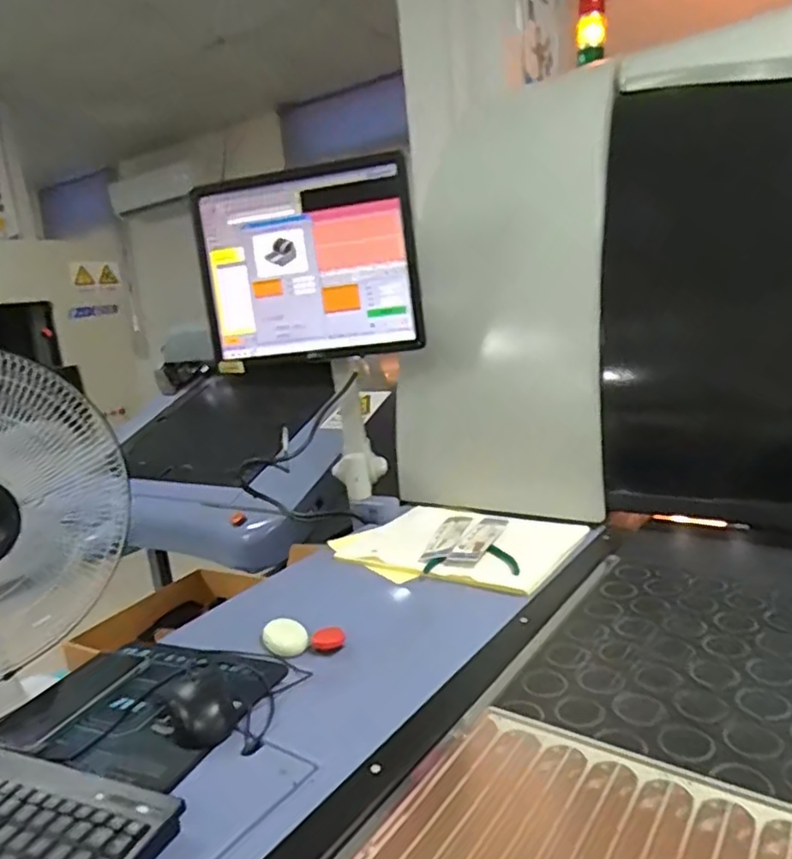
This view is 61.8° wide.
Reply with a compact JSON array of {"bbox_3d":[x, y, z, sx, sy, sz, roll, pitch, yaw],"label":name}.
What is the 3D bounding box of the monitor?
[{"bbox_3d":[-0.152,-0.267,1.088,0.377,0.292,0.050,-2,12,17],"label":"monitor"}]

